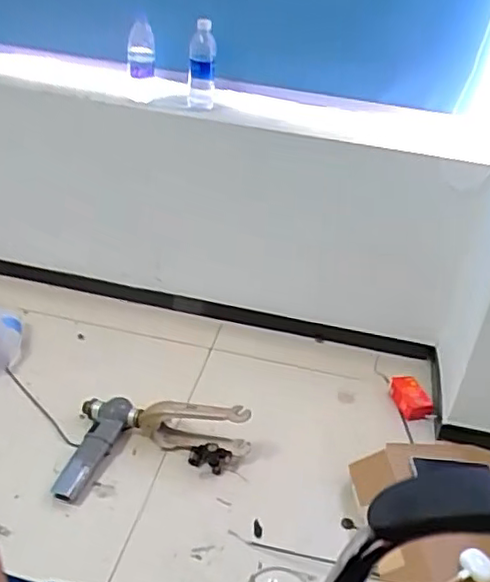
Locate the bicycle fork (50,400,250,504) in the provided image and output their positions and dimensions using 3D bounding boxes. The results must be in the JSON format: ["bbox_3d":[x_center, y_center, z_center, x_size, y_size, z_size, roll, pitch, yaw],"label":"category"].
[{"bbox_3d":[-0.174,0.303,1.239,0.348,0.135,0.237,6,32,-2],"label":"bicycle fork"}]

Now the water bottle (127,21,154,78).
[{"bbox_3d":[-0.247,-0.567,1.465,0.067,0.116,0.079,1,33,-10],"label":"water bottle"}]

